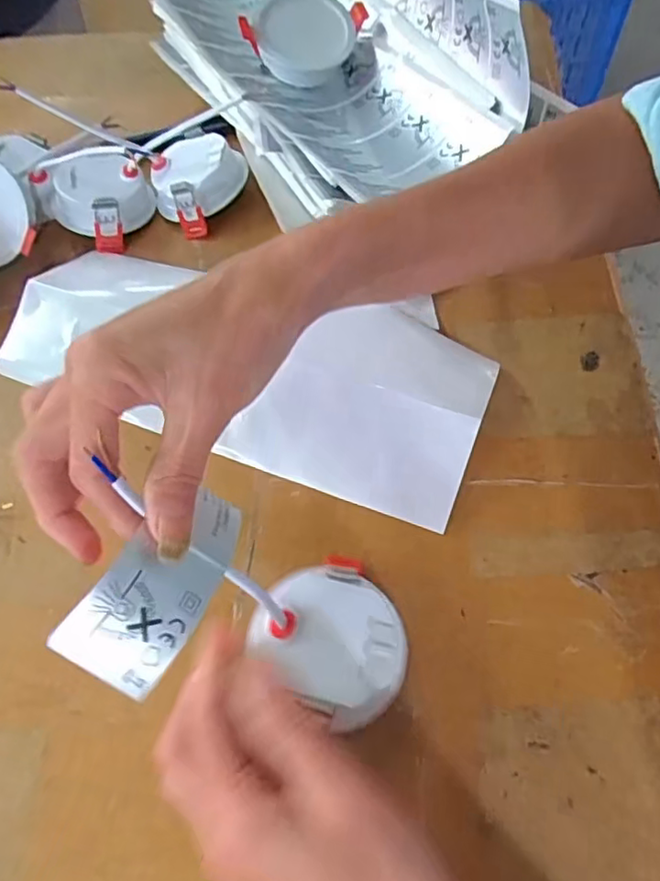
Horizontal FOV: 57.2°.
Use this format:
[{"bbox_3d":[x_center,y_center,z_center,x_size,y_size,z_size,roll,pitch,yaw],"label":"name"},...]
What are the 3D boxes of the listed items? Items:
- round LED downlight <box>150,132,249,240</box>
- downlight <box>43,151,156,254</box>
[{"bbox_3d":[-0.092,-0.185,0.433,0.066,0.037,0.066,-2,61,3],"label":"round LED downlight"},{"bbox_3d":[-0.162,-0.168,0.426,0.070,0.039,0.069,-14,61,-4],"label":"downlight"}]

